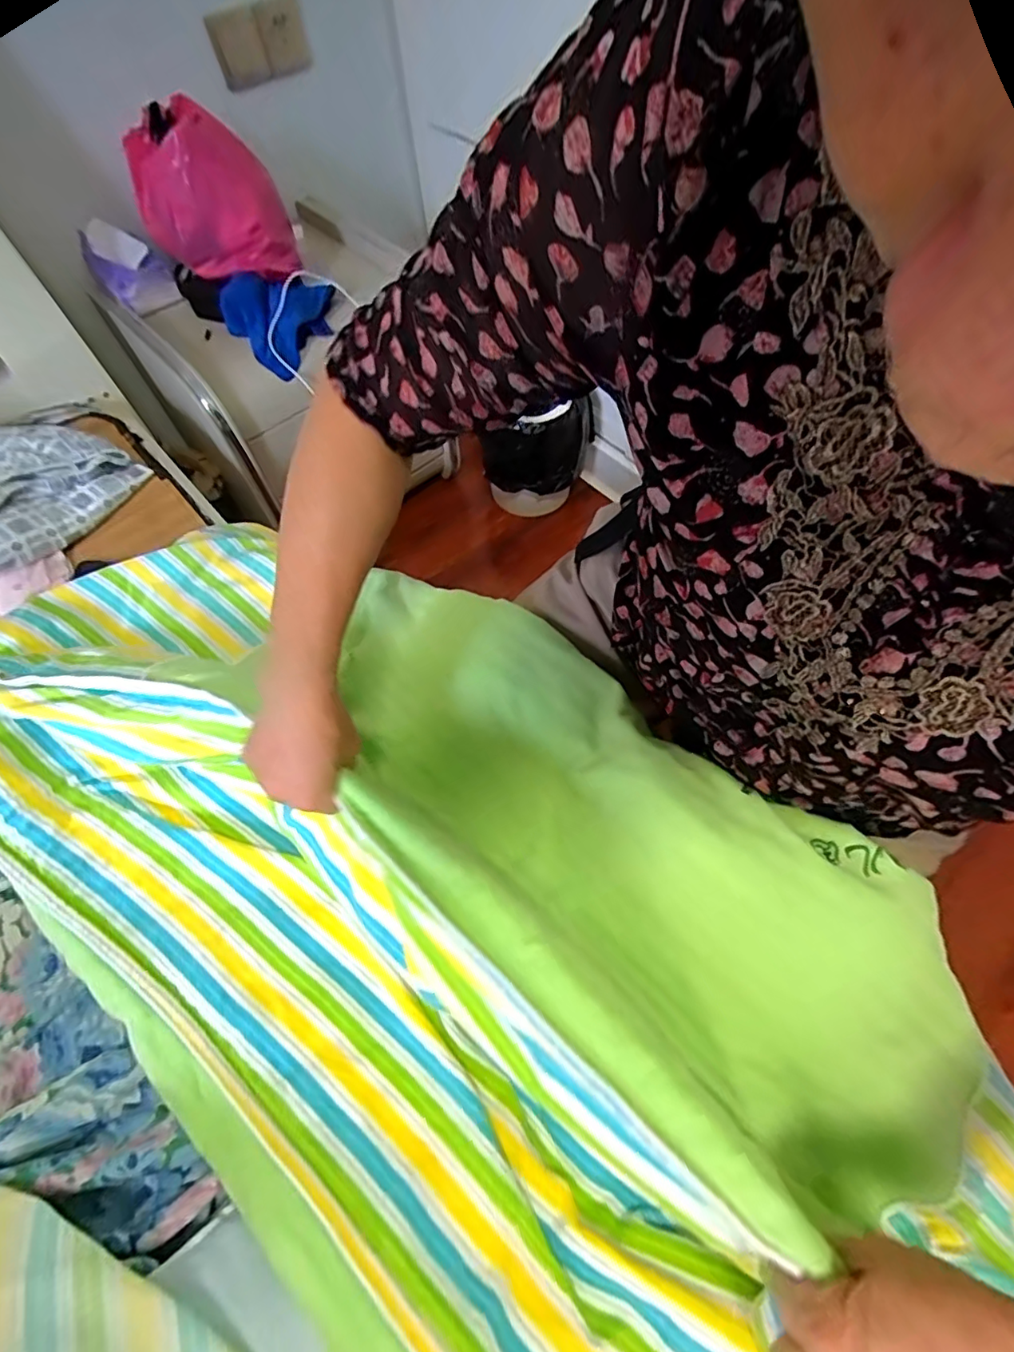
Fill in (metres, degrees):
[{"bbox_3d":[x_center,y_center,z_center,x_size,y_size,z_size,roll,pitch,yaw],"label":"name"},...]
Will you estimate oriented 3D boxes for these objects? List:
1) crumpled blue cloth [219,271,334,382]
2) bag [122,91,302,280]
[{"bbox_3d":[-0.371,-0.605,0.918,0.175,0.097,0.127,-35,65,-18],"label":"crumpled blue cloth"},{"bbox_3d":[-0.439,-0.710,0.817,0.191,0.231,0.226,-17,60,-8],"label":"bag"}]

